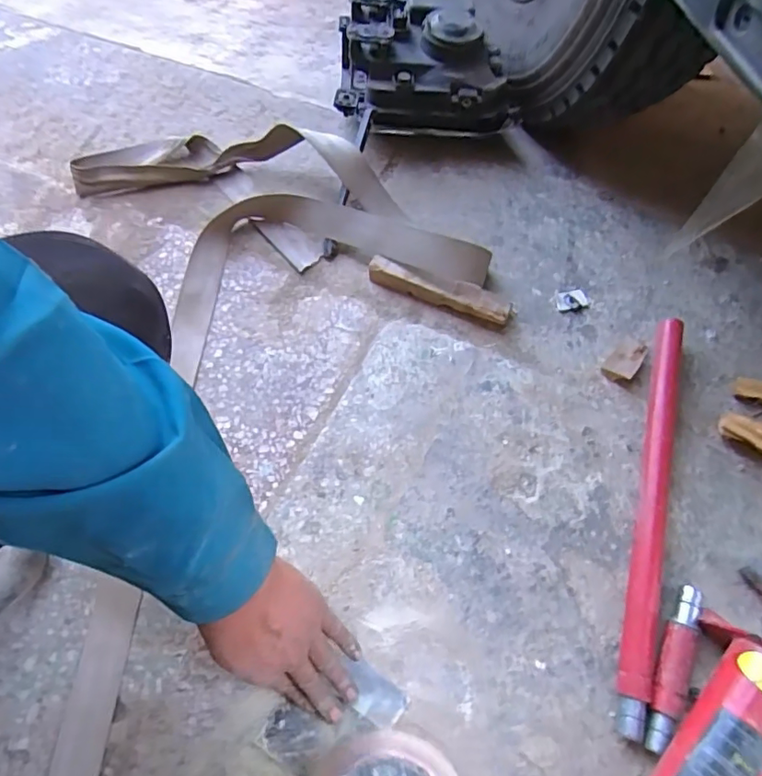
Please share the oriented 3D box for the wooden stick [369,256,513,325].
[{"bbox_3d":[0.075,-0.126,0.690,0.189,0.032,0.032,20,67,11],"label":"wooden stick"}]

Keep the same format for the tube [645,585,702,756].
[{"bbox_3d":[0.278,0.265,0.504,0.028,0.027,0.151,24,68,13],"label":"tube"}]

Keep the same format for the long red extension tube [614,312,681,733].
[{"bbox_3d":[0.295,0.122,0.572,0.030,0.028,0.449,16,67,9],"label":"long red extension tube"}]

